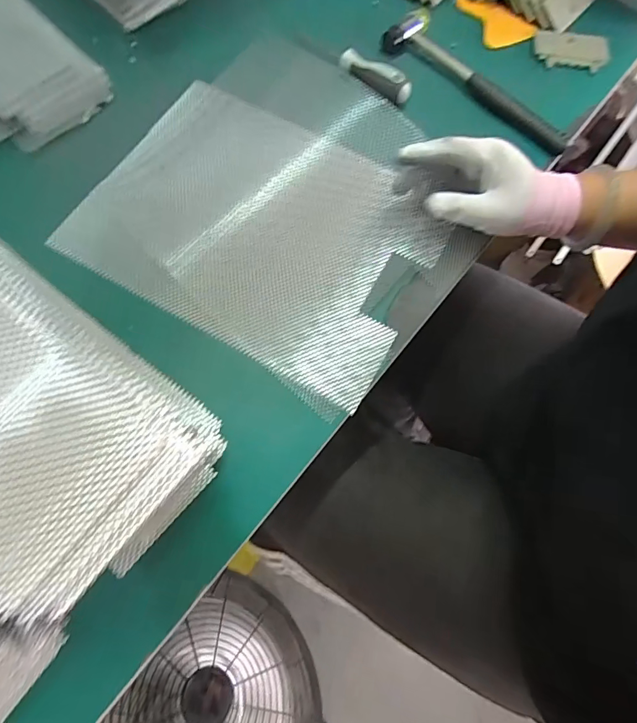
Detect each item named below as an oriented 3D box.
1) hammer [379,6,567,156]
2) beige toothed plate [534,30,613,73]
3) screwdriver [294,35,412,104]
[{"bbox_3d":[0.187,-0.324,0.477,0.241,0.026,0.060,37,74,10],"label":"hammer"},{"bbox_3d":[0.301,-0.370,0.497,0.085,0.008,0.053,7,72,1],"label":"beige toothed plate"},{"bbox_3d":[0.039,-0.329,0.467,0.140,0.021,0.025,32,74,9],"label":"screwdriver"}]

